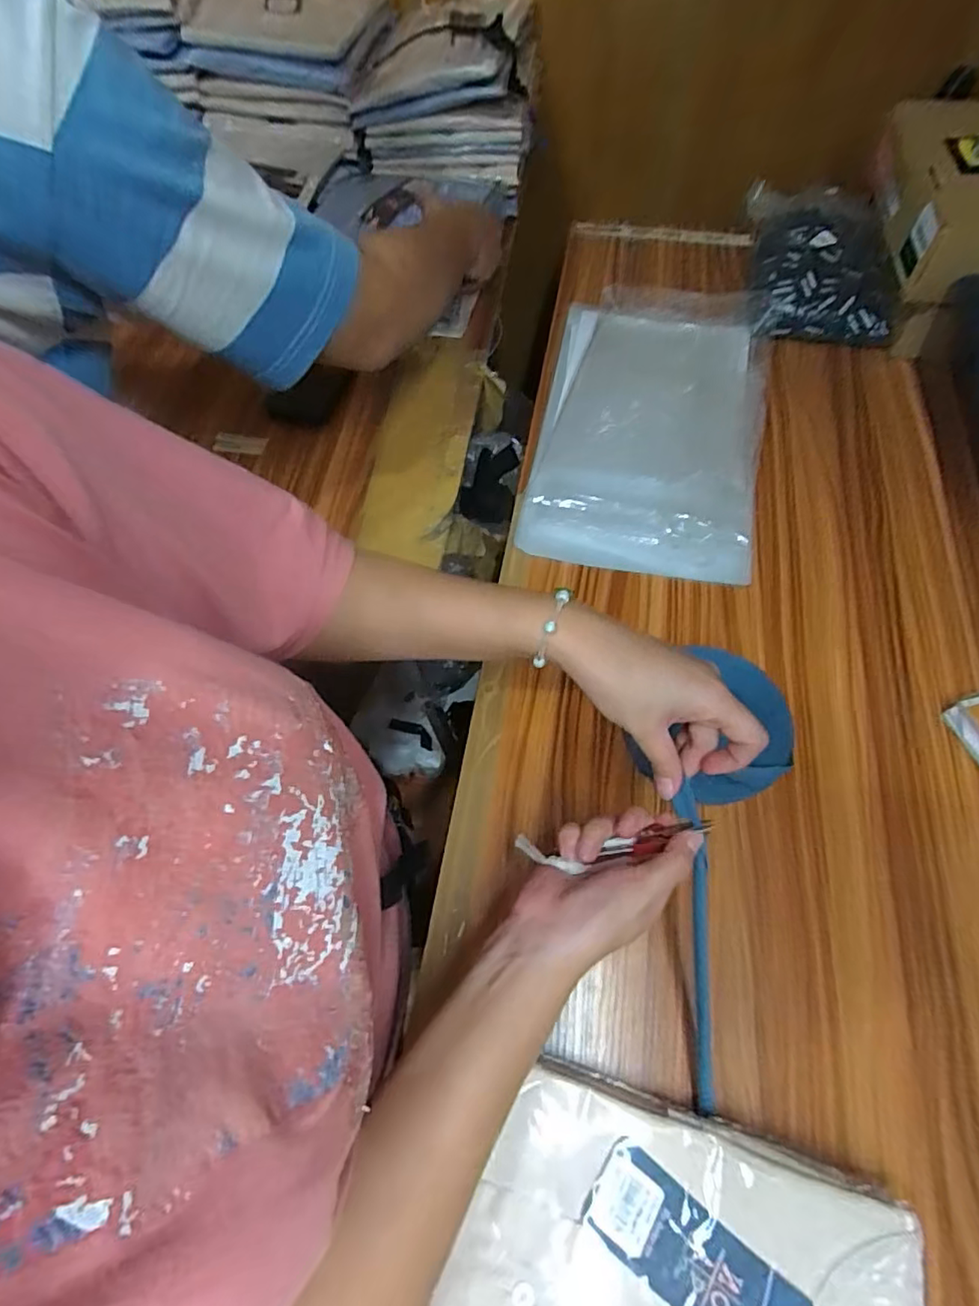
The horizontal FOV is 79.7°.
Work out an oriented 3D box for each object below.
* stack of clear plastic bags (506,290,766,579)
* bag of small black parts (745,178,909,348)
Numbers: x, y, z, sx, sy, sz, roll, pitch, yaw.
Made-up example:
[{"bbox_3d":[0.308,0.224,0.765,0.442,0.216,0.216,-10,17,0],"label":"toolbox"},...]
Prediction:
[{"bbox_3d":[0.174,-0.254,0.640,0.228,0.042,0.371,10,64,8],"label":"stack of clear plastic bags"},{"bbox_3d":[0.404,-0.491,0.718,0.156,0.049,0.259,7,64,7],"label":"bag of small black parts"}]

